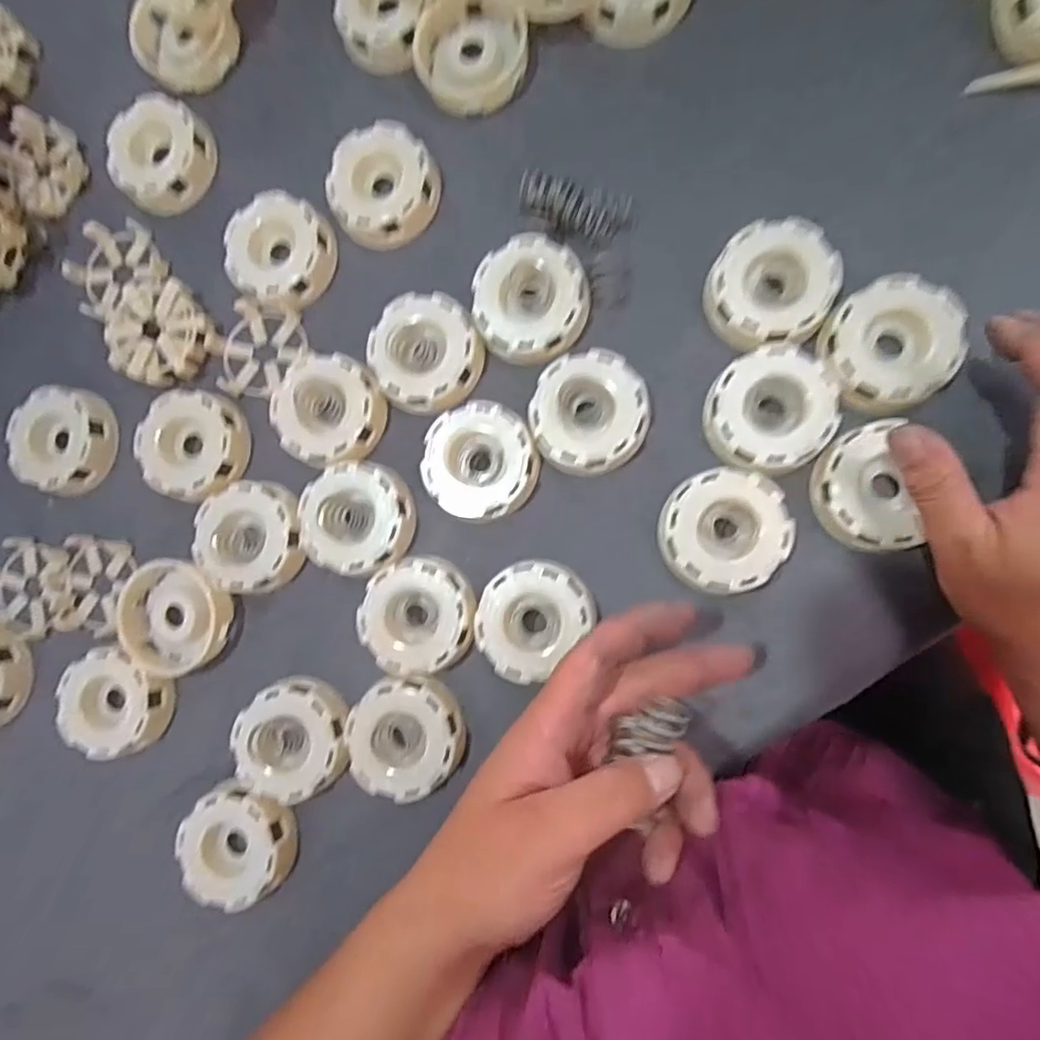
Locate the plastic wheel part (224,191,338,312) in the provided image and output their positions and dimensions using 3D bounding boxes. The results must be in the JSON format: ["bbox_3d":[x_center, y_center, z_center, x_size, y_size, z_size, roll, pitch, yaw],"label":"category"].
[{"bbox_3d":[-0.149,-0.166,0.375,0.063,0.021,0.064,-1,86,9],"label":"plastic wheel part"}]

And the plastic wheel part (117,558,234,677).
[{"bbox_3d":[-0.211,0.059,0.370,0.067,0.018,0.065,-1,86,9],"label":"plastic wheel part"}]

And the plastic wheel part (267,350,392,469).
[{"bbox_3d":[-0.115,-0.066,0.364,0.062,0.017,0.064,-1,86,9],"label":"plastic wheel part"}]

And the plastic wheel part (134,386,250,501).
[{"bbox_3d":[-0.204,-0.046,0.376,0.062,0.022,0.065,5,87,9],"label":"plastic wheel part"}]

